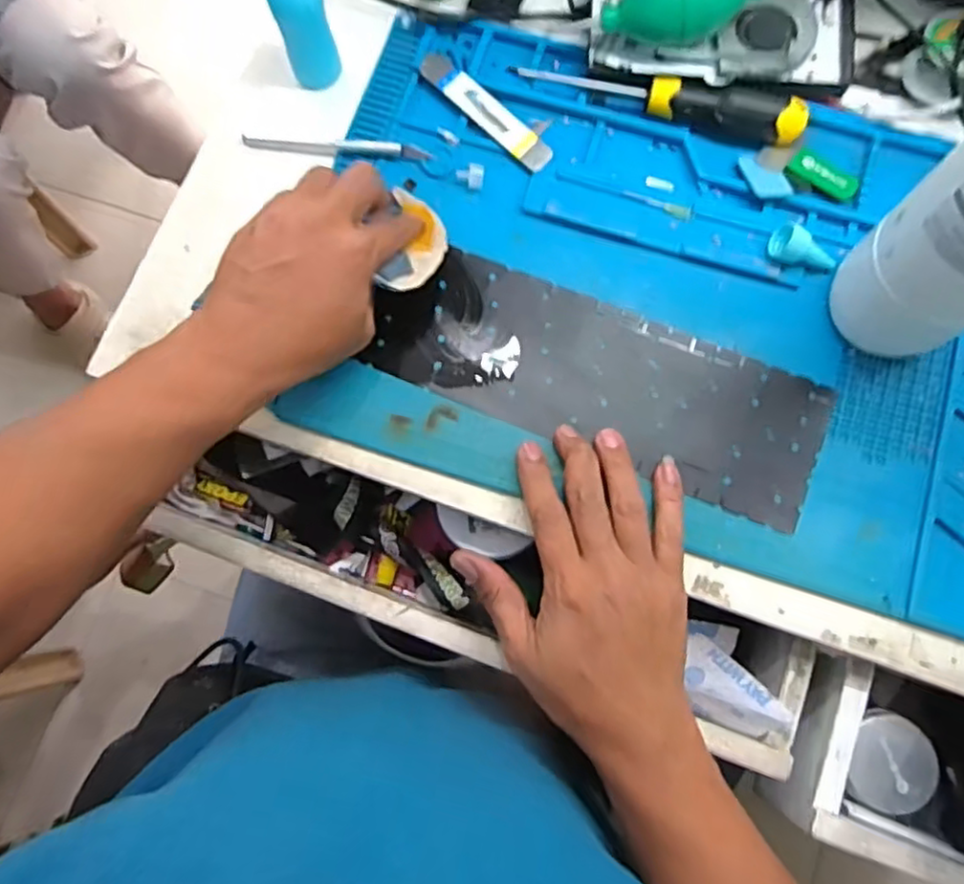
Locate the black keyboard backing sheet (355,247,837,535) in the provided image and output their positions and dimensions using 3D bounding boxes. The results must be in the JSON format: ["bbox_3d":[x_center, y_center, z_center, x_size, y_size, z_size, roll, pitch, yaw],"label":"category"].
[{"bbox_3d":[0.074,-0.042,0.436,0.284,0.004,0.096,22,78,7],"label":"black keyboard backing sheet"}]

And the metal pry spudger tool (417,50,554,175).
[{"bbox_3d":[0.001,-0.233,0.472,0.021,0.008,0.119,-43,79,-8],"label":"metal pry spudger tool"}]

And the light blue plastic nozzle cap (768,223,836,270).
[{"bbox_3d":[0.209,-0.122,0.435,0.043,0.020,0.021,21,78,-9],"label":"light blue plastic nozzle cap"}]

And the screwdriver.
[{"bbox_3d":[0.121,-0.231,0.460,0.195,0.023,0.024,12,78,4],"label":"screwdriver"}]

